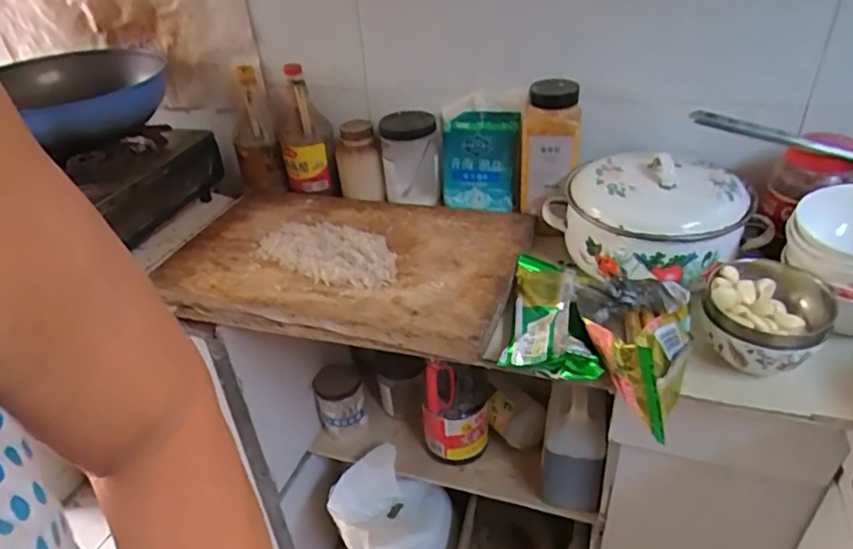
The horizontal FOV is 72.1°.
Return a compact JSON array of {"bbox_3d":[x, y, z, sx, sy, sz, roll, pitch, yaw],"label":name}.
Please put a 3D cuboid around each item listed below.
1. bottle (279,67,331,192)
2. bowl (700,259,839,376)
[{"bbox_3d":[-0.195,-0.227,0.936,0.081,0.174,0.092,-11,34,-10],"label":"bottle"},{"bbox_3d":[0.337,0.044,0.588,0.108,0.067,0.118,17,39,29],"label":"bowl"}]

